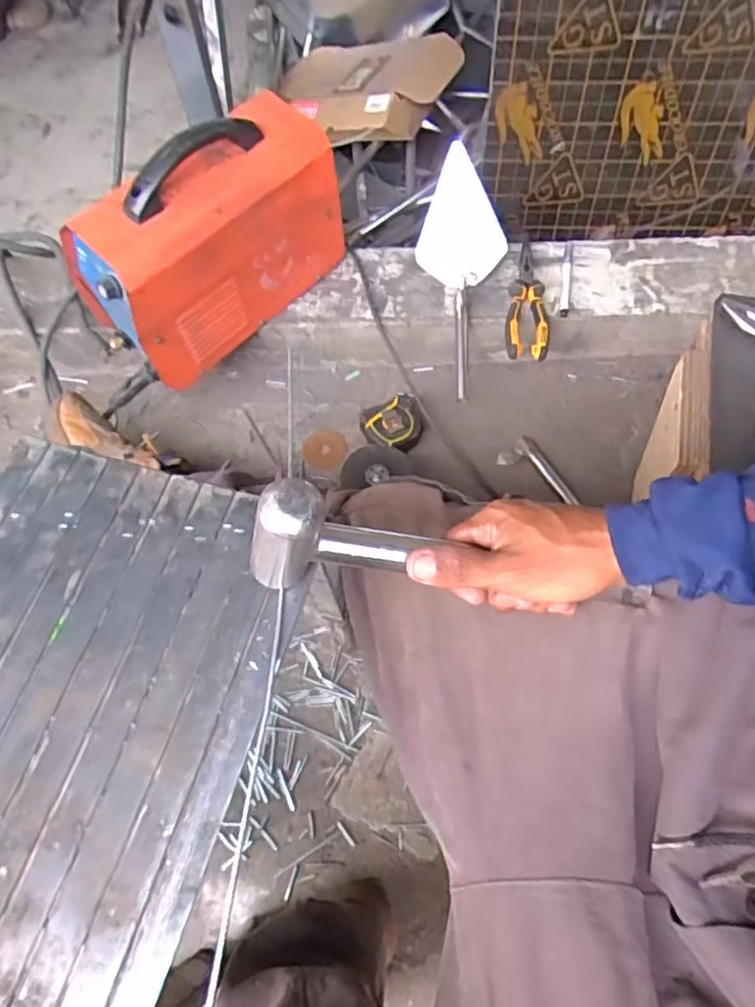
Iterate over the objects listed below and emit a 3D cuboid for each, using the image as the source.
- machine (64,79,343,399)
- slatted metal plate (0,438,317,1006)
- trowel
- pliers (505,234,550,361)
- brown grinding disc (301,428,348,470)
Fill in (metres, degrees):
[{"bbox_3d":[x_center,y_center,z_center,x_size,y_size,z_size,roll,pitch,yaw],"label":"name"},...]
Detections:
[{"bbox_3d":[-0.210,-0.340,0.804,0.322,0.223,0.146,-41,69,-16],"label":"machine"},{"bbox_3d":[-0.203,0.129,0.402,0.247,0.011,0.337,15,65,9],"label":"slatted metal plate"},{"bbox_3d":[0.121,-0.330,0.898,0.125,0.043,0.317,-1,99,1],"label":"trowel"},{"bbox_3d":[0.212,-0.289,0.884,0.058,0.018,0.194,7,64,5],"label":"pliers"},{"bbox_3d":[-0.078,-0.079,0.925,0.062,0.005,0.060,16,81,-5],"label":"brown grinding disc"}]

